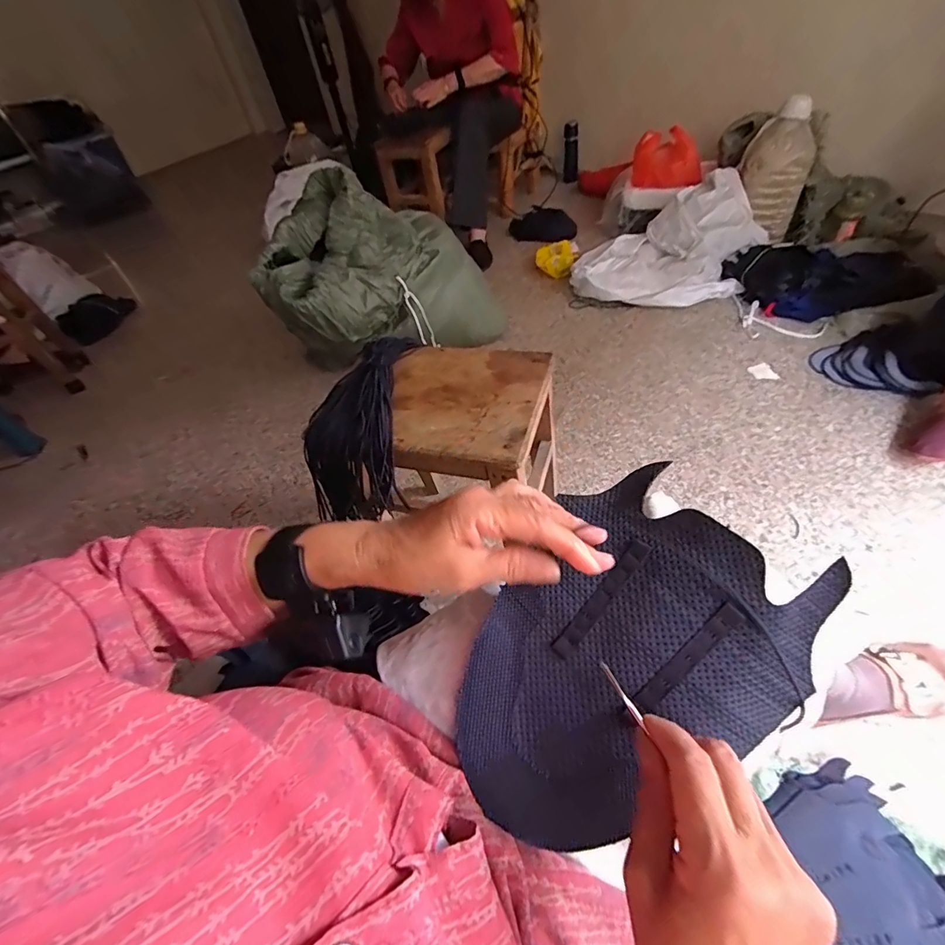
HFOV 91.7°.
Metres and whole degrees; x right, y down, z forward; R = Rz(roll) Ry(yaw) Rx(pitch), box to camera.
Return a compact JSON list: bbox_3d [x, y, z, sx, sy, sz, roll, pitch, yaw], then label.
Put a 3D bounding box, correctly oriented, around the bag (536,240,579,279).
[{"bbox_3d":[0.303,-0.762,1.616,0.143,0.066,0.169,13,54,21],"label":"bag"}]

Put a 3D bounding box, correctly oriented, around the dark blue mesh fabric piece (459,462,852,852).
[{"bbox_3d":[0.098,0.123,0.298,0.170,0.038,0.233,38,88,22],"label":"dark blue mesh fabric piece"}]

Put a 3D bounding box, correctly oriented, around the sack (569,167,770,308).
[{"bbox_3d":[0.616,-0.693,1.427,0.603,0.234,0.324,-13,49,0],"label":"sack"}]

